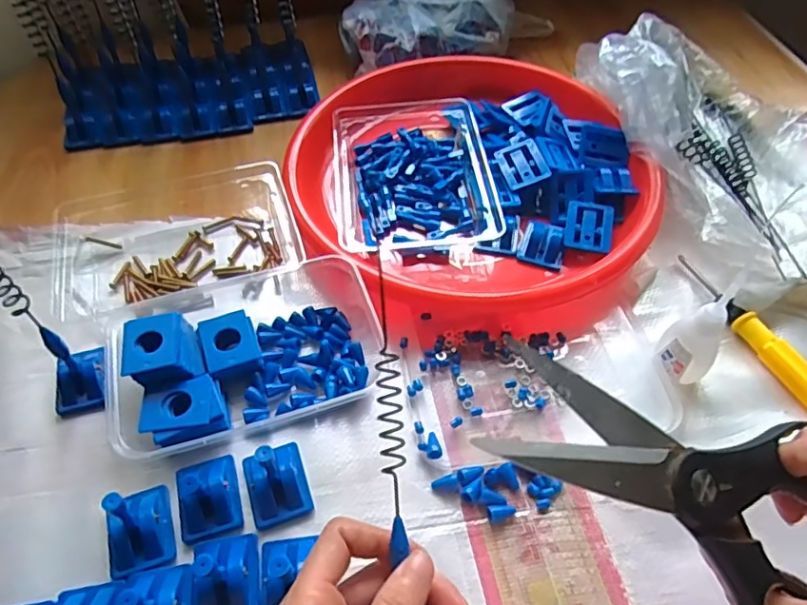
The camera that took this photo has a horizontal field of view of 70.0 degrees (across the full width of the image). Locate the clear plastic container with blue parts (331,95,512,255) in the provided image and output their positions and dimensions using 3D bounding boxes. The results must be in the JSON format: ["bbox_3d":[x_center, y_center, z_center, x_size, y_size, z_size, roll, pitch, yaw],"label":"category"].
[{"bbox_3d":[0.005,-0.108,0.482,0.123,0.032,0.177,-5,52,-3],"label":"clear plastic container with blue parts"}]

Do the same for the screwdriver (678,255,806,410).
[{"bbox_3d":[0.241,0.019,0.399,0.014,0.022,0.143,-18,54,-13],"label":"screwdriver"}]

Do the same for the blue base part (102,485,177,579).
[{"bbox_3d":[-0.147,0.117,0.307,0.033,0.041,0.040,-15,53,-11],"label":"blue base part"}]

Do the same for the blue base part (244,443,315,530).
[{"bbox_3d":[-0.074,0.097,0.326,0.033,0.042,0.042,-16,54,-11],"label":"blue base part"}]

